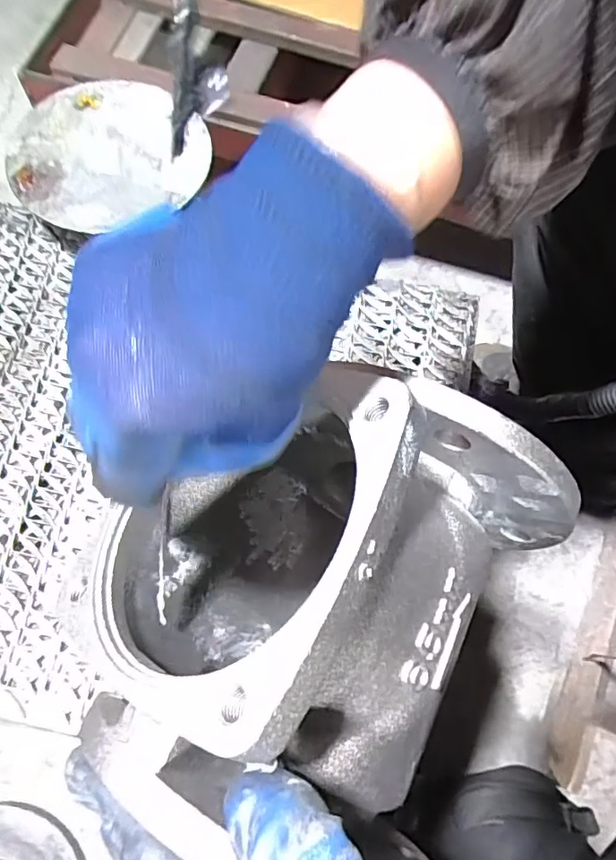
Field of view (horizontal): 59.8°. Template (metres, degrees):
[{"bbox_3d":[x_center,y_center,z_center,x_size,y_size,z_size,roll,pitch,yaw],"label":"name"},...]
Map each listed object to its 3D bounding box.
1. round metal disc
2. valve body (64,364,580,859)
[{"bbox_3d":[-0.168,-0.237,0.450,0.159,0.017,0.145,1,70,-2],"label":"round metal disc"},{"bbox_3d":[0.008,0.088,0.269,0.192,0.170,0.192,11,64,42],"label":"valve body"}]

